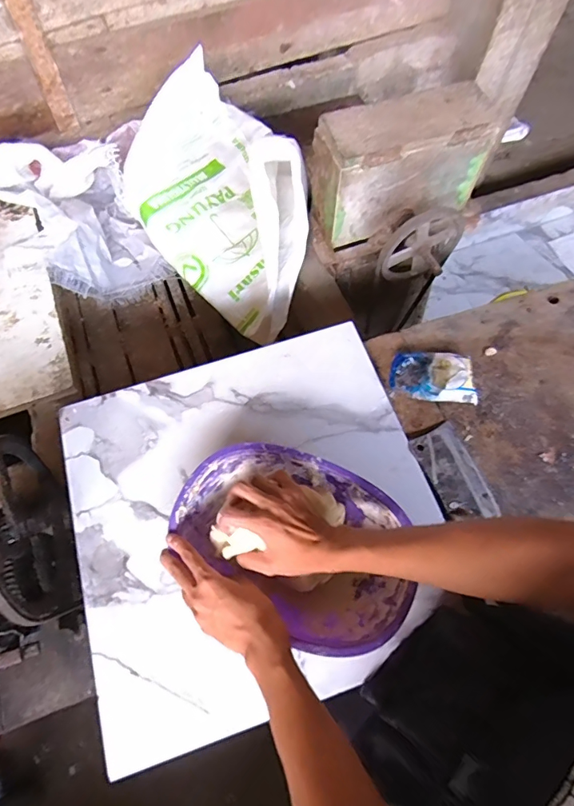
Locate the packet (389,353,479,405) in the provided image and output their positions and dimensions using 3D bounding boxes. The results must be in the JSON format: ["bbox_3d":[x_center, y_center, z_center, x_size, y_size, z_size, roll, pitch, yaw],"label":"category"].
[{"bbox_3d":[0.232,-0.041,0.732,0.133,0.037,0.081,8,65,5],"label":"packet"}]

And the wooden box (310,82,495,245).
[{"bbox_3d":[0.247,-0.516,1.008,0.358,0.226,0.131,-20,66,-9],"label":"wooden box"}]

